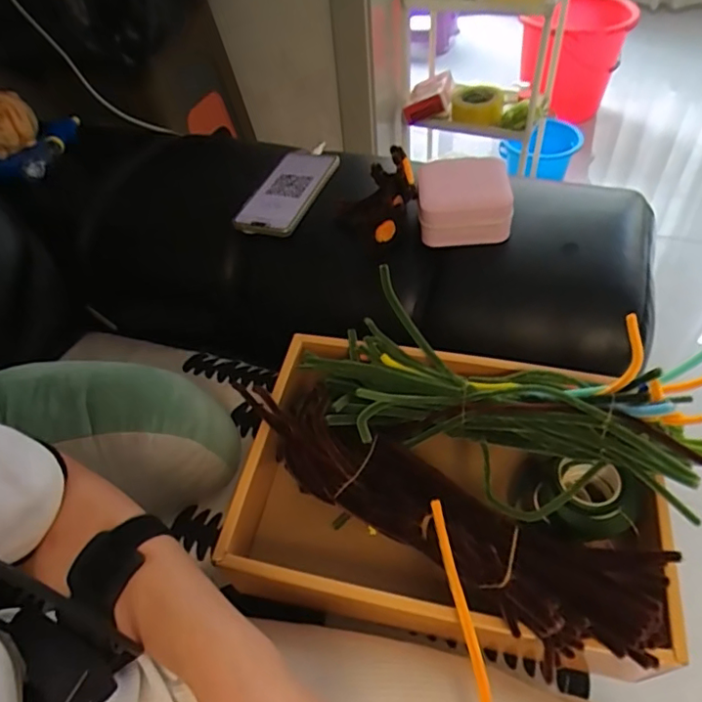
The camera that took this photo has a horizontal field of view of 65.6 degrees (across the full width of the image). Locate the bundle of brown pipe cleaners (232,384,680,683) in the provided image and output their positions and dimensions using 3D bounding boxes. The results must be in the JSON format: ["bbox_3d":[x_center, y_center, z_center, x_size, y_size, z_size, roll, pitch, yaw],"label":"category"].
[{"bbox_3d":[0.064,0.120,0.431,0.342,0.054,0.092,28,57,27],"label":"bundle of brown pipe cleaners"}]

